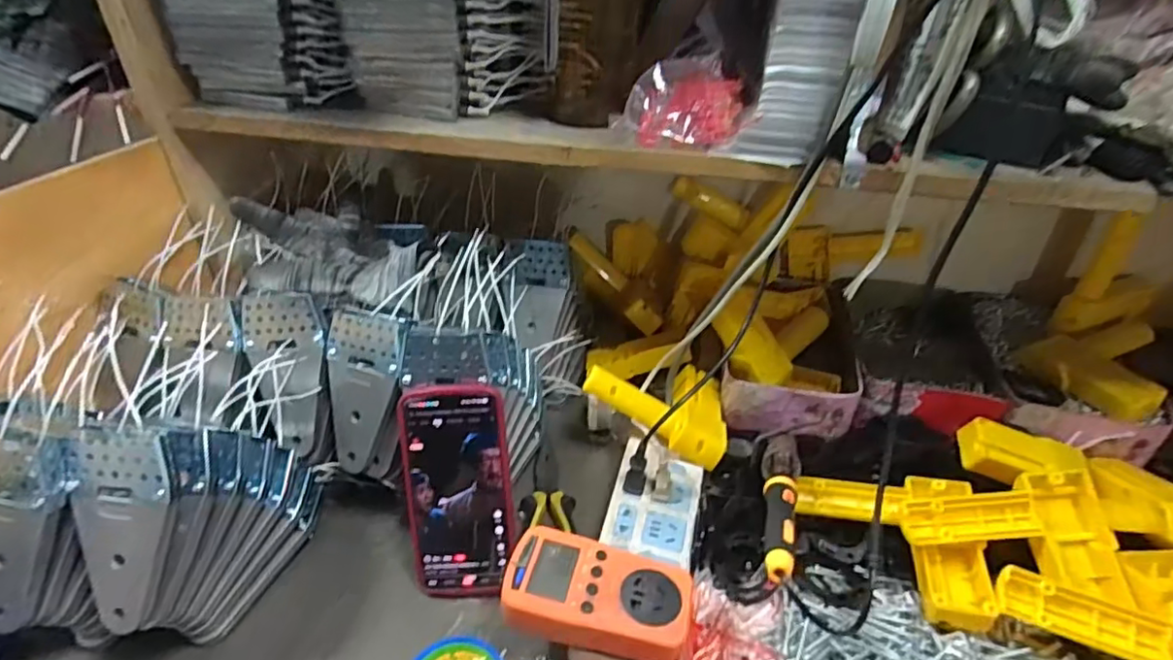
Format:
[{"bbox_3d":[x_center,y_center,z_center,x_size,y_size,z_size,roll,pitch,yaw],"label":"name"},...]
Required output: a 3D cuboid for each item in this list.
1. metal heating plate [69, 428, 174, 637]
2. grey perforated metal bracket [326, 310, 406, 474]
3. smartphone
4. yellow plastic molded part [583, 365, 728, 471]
[{"bbox_3d":[-0.297,0.130,0.382,0.064,0.129,0.009,5,4,6],"label":"metal heating plate"},{"bbox_3d":[-0.186,0.054,0.492,0.069,0.133,0.011,18,14,22],"label":"grey perforated metal bracket"},{"bbox_3d":[-0.100,0.129,0.468,0.081,0.170,0.013,-3,8,-4],"label":"smartphone"},{"bbox_3d":[0.073,0.067,0.598,0.144,0.042,0.106,31,41,0],"label":"yellow plastic molded part"}]

